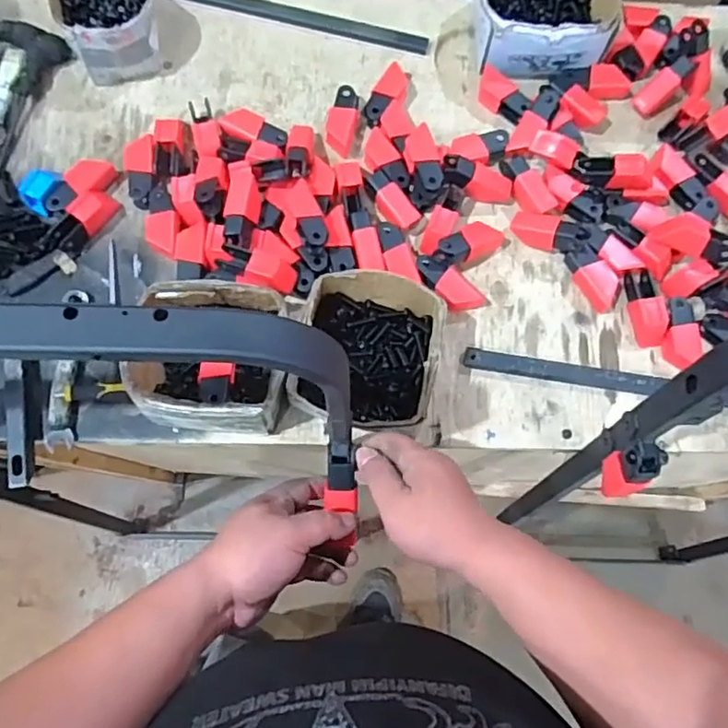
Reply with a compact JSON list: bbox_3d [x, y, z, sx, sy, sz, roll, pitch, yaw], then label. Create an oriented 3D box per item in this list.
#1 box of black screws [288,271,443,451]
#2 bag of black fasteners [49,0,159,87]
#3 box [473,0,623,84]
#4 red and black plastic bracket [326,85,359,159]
[{"bbox_3d":[0.001,-0.010,0.620,0.155,0.086,0.161,3,75,-1],"label":"box of black screws"},{"bbox_3d":[-0.303,-0.415,0.714,0.114,0.075,0.132,-28,77,-8],"label":"bag of black fasteners"},{"bbox_3d":[0.236,-0.469,0.785,0.182,0.076,0.176,-2,75,-2],"label":"box"},{"bbox_3d":[-0.026,-0.295,0.731,0.034,0.028,0.084,12,75,2],"label":"red and black plastic bracket"}]

